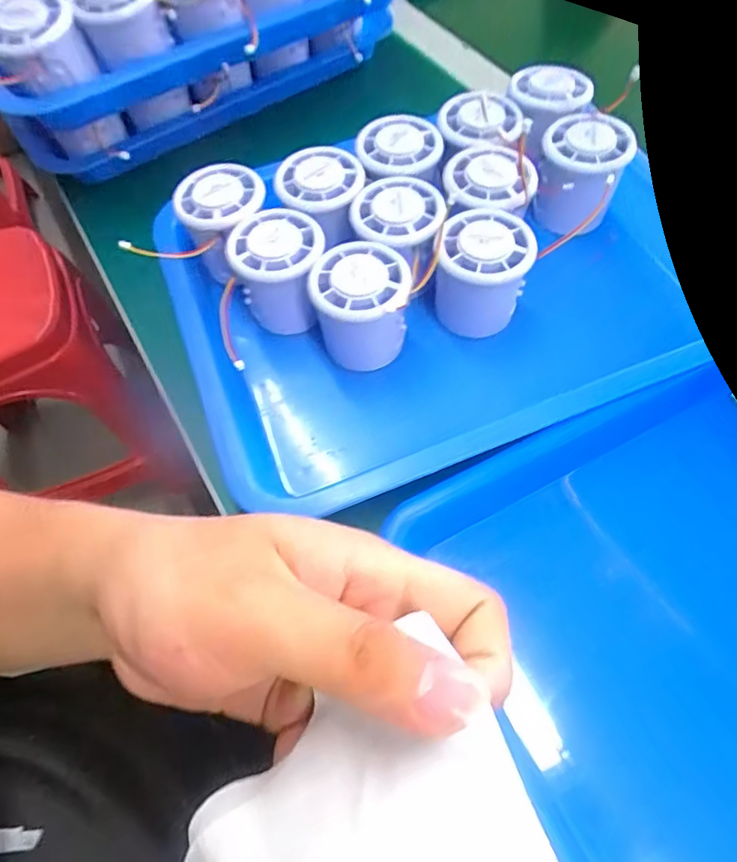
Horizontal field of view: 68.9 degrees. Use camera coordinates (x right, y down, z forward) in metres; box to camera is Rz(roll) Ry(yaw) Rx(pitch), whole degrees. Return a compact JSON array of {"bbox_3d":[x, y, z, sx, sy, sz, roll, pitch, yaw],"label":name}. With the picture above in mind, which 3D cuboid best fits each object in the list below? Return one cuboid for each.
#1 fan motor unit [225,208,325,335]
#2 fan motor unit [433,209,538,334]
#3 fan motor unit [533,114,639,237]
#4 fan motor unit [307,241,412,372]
[{"bbox_3d":[-0.053,-0.098,0.333,0.056,0.055,0.051,12,62,9],"label":"fan motor unit"},{"bbox_3d":[0.068,-0.091,0.321,0.051,0.057,0.053,-1,61,2],"label":"fan motor unit"},{"bbox_3d":[0.138,-0.167,0.352,0.055,0.047,0.063,18,63,12],"label":"fan motor unit"},{"bbox_3d":[-0.004,-0.070,0.315,0.053,0.057,0.049,-1,61,2],"label":"fan motor unit"}]

